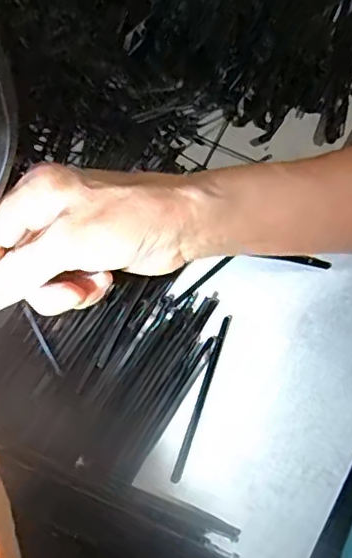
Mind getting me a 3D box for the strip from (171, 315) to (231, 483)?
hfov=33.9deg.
[{"bbox_3d":[0.015,0.068,0.336,0.006,0.004,0.099,18,71,5],"label":"strip"}]

